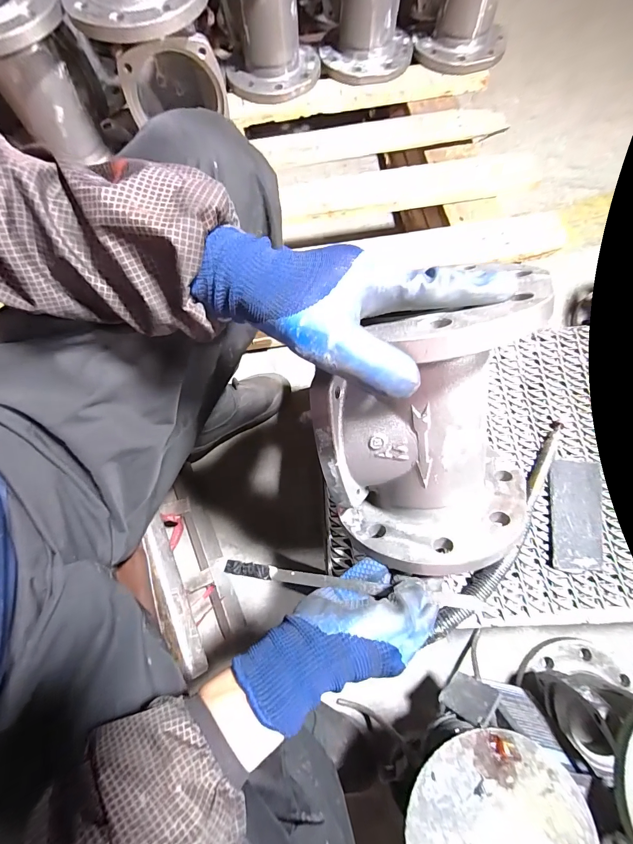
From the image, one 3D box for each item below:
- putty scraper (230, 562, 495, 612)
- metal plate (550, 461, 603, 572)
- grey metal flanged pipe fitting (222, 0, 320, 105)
[{"bbox_3d":[0.026,0.154,0.346,0.250,0.010,0.015,2,72,15],"label":"putty scraper"},{"bbox_3d":[0.323,0.115,0.450,0.062,0.007,0.133,10,72,-1],"label":"metal plate"},{"bbox_3d":[-0.095,-0.754,0.658,0.189,0.219,0.170,4,72,2],"label":"grey metal flanged pipe fitting"}]

